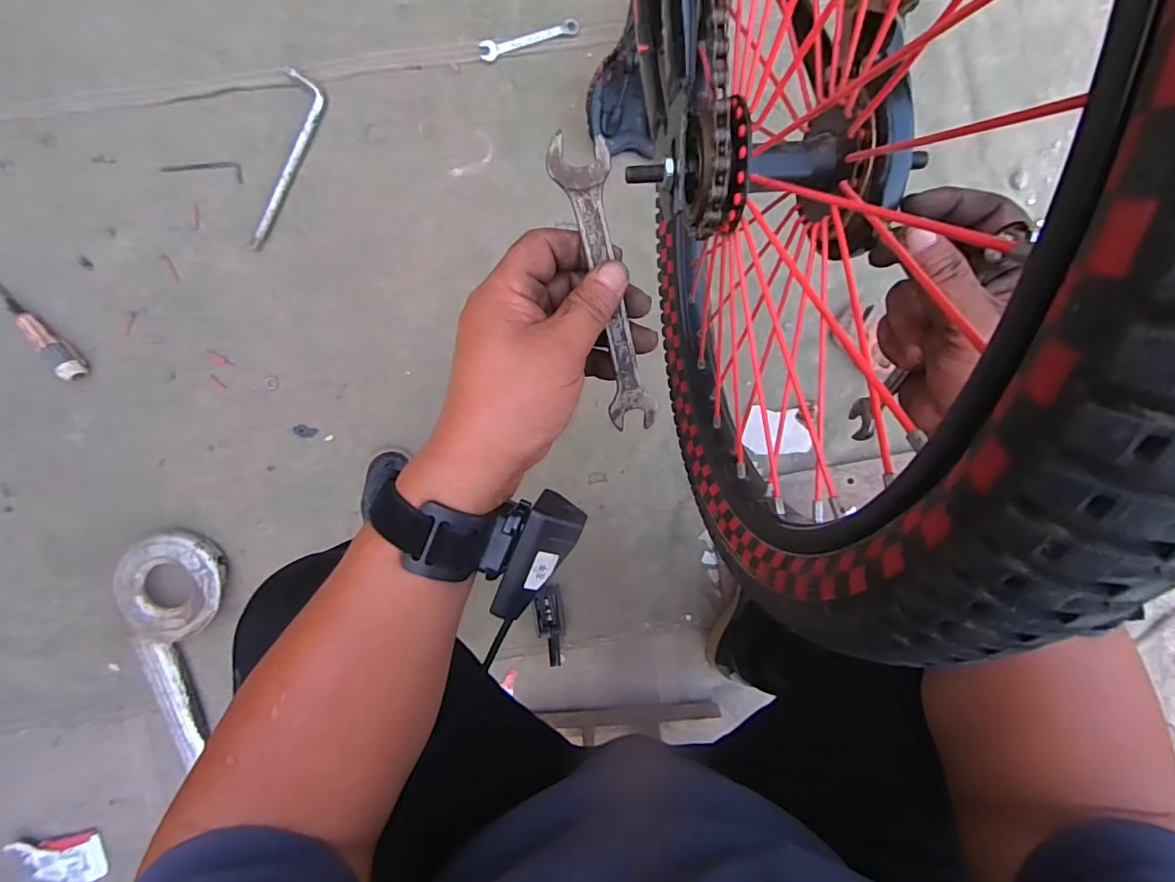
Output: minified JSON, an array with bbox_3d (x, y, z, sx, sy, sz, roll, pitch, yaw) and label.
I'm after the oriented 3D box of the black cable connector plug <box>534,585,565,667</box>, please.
[{"bbox_3d":[-0.057,0.287,0.790,0.043,0.027,0.134,-2,95,-1],"label":"black cable connector plug"}]

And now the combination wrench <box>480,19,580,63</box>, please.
[{"bbox_3d":[-0.081,-0.570,0.722,0.145,0.012,0.026,-18,99,-1],"label":"combination wrench"}]

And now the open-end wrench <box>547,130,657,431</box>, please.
[{"bbox_3d":[0.011,-0.077,0.274,0.030,0.004,0.155,-14,116,-1],"label":"open-end wrench"}]

